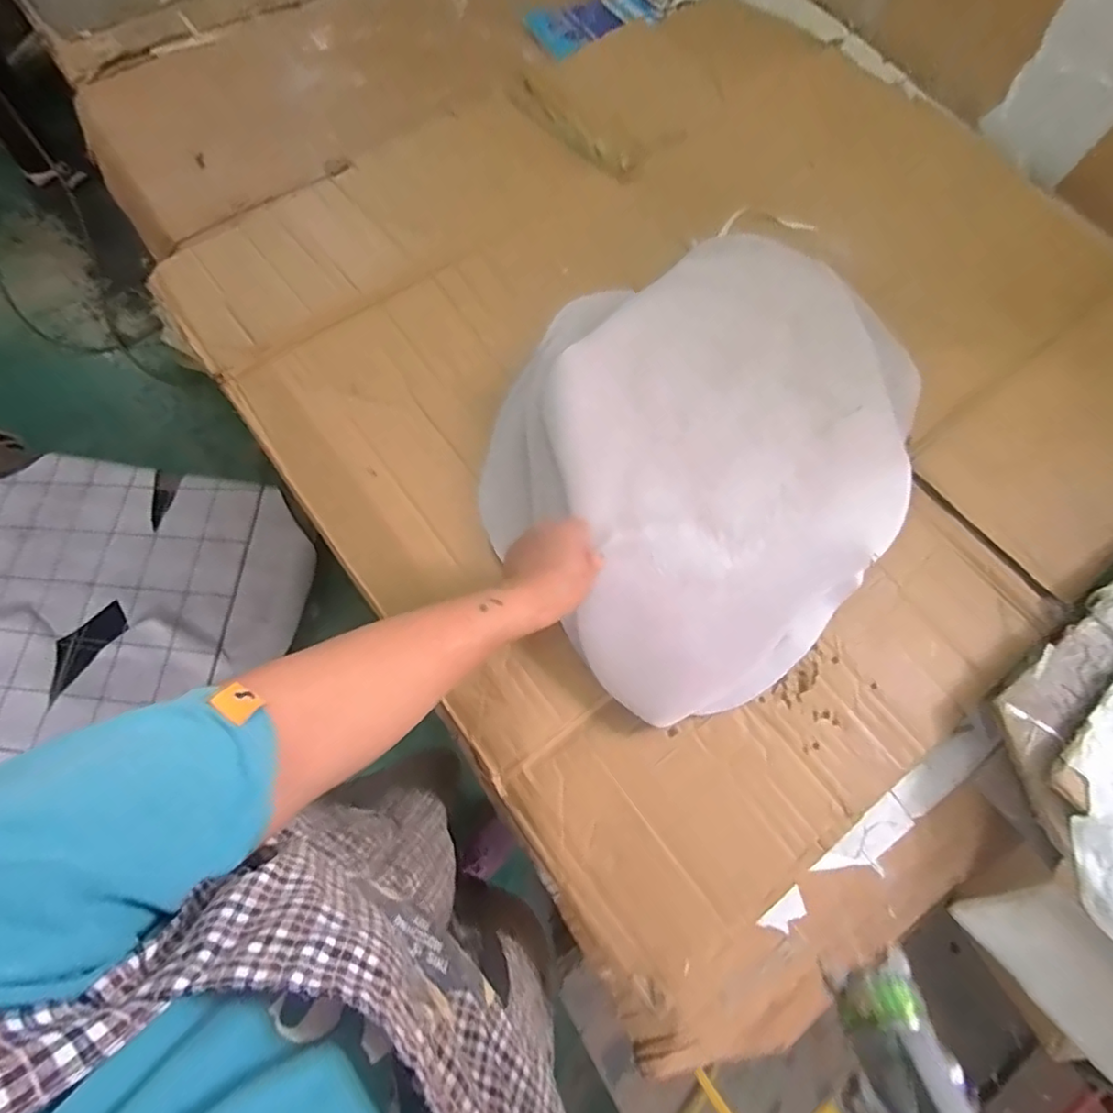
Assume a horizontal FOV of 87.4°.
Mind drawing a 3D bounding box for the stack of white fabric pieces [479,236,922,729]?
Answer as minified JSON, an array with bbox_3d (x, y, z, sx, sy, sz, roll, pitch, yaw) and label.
[{"bbox_3d":[0.173,-0.127,0.628,0.493,0.099,0.437,-33,71,-12],"label":"stack of white fabric pieces"}]

